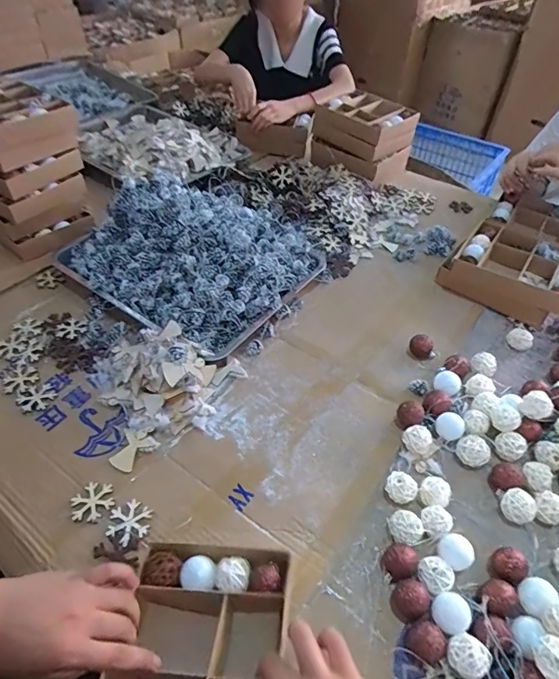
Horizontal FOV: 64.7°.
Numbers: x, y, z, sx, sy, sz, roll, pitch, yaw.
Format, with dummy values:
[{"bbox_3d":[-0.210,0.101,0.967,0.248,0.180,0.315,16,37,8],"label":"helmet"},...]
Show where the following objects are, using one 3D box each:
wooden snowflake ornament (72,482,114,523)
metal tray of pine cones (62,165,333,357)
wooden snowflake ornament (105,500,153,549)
[{"bbox_3d":[-0.239,0.207,0.565,0.050,0.004,0.050,0,47,0],"label":"wooden snowflake ornament"},{"bbox_3d":[-0.143,-0.197,0.844,0.414,0.128,0.408,30,54,25],"label":"metal tray of pine cones"},{"bbox_3d":[-0.187,0.227,0.548,0.054,0.004,0.049,-21,51,-19],"label":"wooden snowflake ornament"}]

